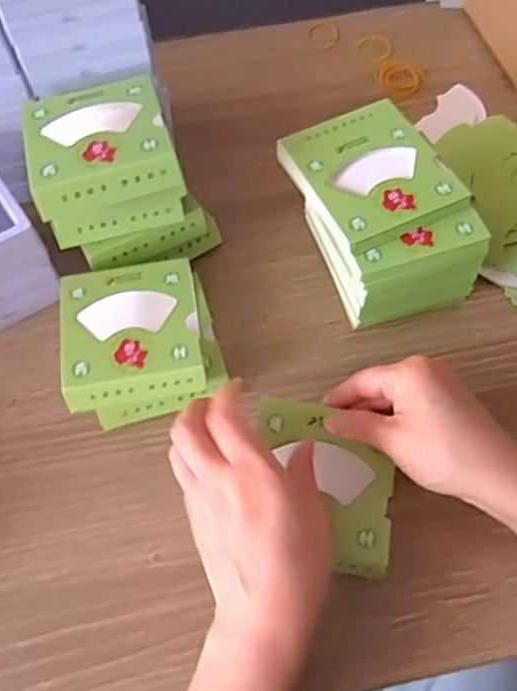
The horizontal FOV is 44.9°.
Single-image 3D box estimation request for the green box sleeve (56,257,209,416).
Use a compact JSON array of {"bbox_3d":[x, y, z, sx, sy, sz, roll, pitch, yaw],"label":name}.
[{"bbox_3d":[-0.085,-0.010,0.422,0.090,0.018,0.096,-8,61,-4],"label":"green box sleeve"}]

